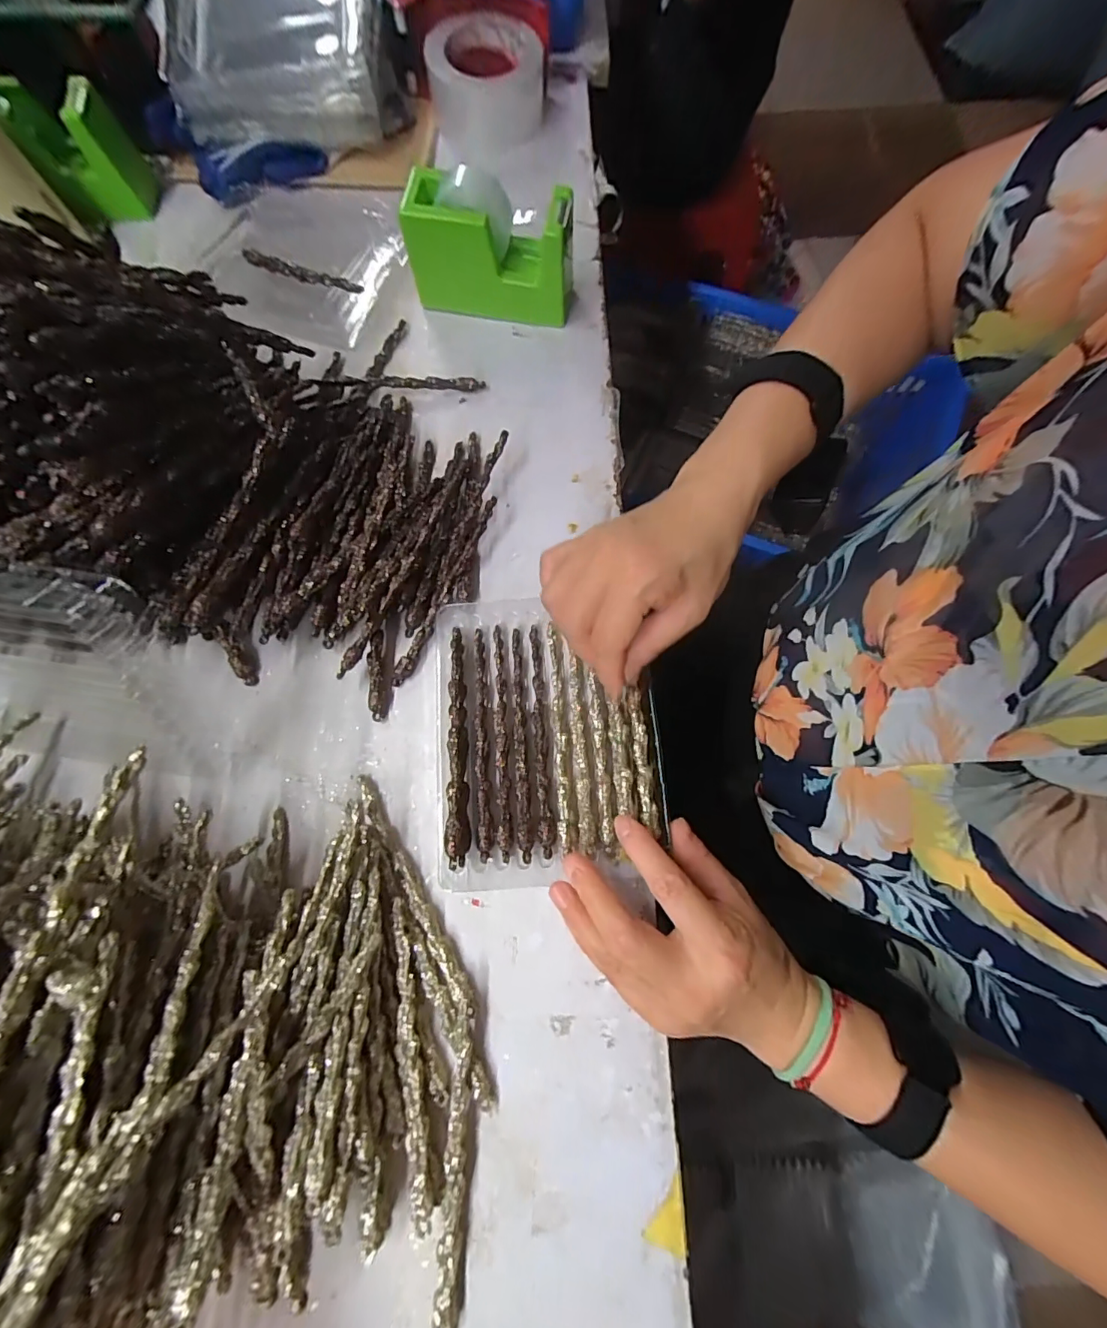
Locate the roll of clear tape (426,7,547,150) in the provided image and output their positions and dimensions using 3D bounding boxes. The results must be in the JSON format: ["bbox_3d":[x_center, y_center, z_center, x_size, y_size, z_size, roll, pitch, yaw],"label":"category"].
[{"bbox_3d":[-0.065,-0.562,0.462,0.107,0.053,0.107,0,73,0],"label":"roll of clear tape"}]

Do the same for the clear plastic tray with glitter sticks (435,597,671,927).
[{"bbox_3d":[-0.004,0.046,0.310,0.139,0.027,0.180,-5,74,-2],"label":"clear plastic tray with glitter sticks"}]

